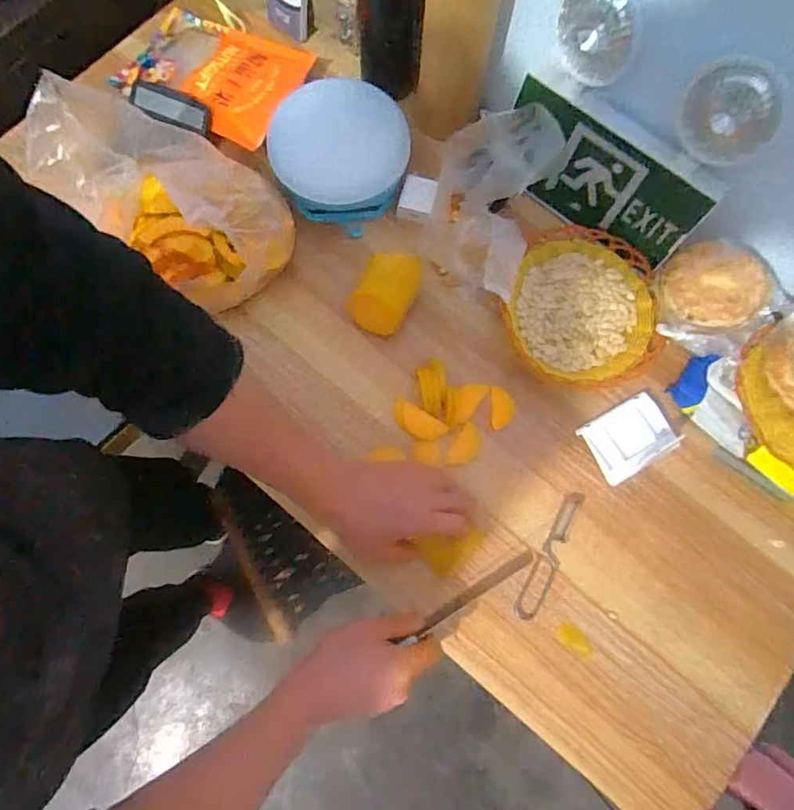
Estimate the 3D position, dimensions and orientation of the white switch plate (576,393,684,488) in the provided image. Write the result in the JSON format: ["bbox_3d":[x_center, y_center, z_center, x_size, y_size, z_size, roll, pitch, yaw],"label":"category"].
[{"bbox_3d":[0.279,0.039,0.635,0.101,0.009,0.076,-29,78,-9],"label":"white switch plate"}]

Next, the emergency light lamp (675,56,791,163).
[{"bbox_3d":[0.321,-0.284,0.514,0.031,0.088,0.089,-39,79,-11],"label":"emergency light lamp"}]

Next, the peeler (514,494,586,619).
[{"bbox_3d":[0.175,0.170,0.603,0.027,0.007,0.154,27,76,6],"label":"peeler"}]

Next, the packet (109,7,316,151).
[{"bbox_3d":[-0.254,-0.461,0.733,0.243,0.033,0.175,25,76,5],"label":"packet"}]

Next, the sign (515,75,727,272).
[{"bbox_3d":[0.241,-0.275,0.634,0.248,0.133,0.018,37,63,8],"label":"sign"}]

